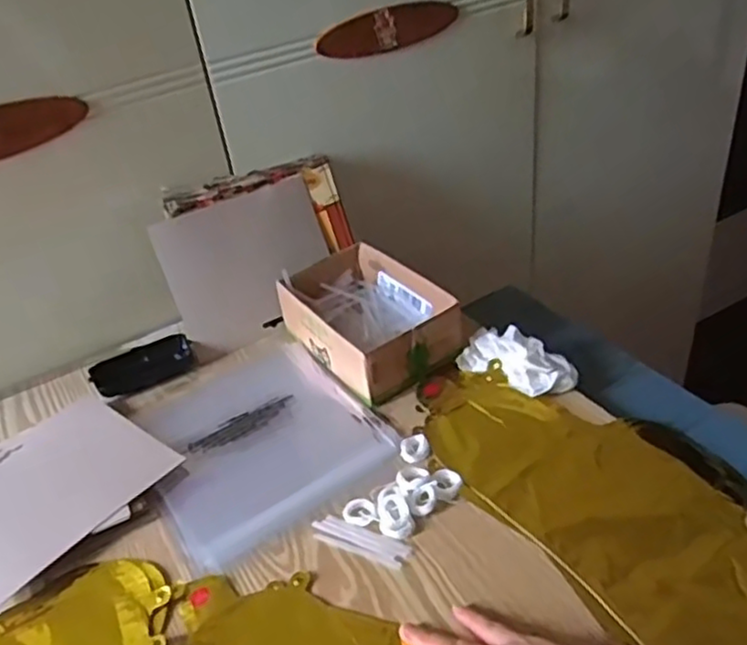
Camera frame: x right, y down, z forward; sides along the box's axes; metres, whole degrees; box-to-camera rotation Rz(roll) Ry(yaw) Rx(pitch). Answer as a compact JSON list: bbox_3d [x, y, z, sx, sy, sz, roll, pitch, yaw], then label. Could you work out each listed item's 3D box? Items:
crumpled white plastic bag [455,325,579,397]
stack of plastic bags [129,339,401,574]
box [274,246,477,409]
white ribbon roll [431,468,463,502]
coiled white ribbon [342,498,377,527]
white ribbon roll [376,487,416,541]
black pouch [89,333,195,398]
[{"bbox_3d":[0.144,0.037,0.686,0.116,0.033,0.060,24,47,36],"label":"crumpled white plastic bag"},{"bbox_3d":[-0.118,0.108,0.670,0.210,0.011,0.230,-29,40,-25],"label":"stack of plastic bags"},{"bbox_3d":[-0.010,-0.006,0.749,0.129,0.069,0.193,-27,40,-24],"label":"box"},{"bbox_3d":[0.063,0.140,0.586,0.026,0.009,0.033,-9,36,-1],"label":"white ribbon roll"},{"bbox_3d":[-0.011,0.160,0.574,0.027,0.006,0.028,-12,36,-5],"label":"coiled white ribbon"},{"bbox_3d":[0.016,0.158,0.569,0.027,0.009,0.050,-15,36,-9],"label":"white ribbon roll"},{"bbox_3d":[-0.258,0.047,0.766,0.107,0.029,0.037,-26,39,-22],"label":"black pouch"}]

